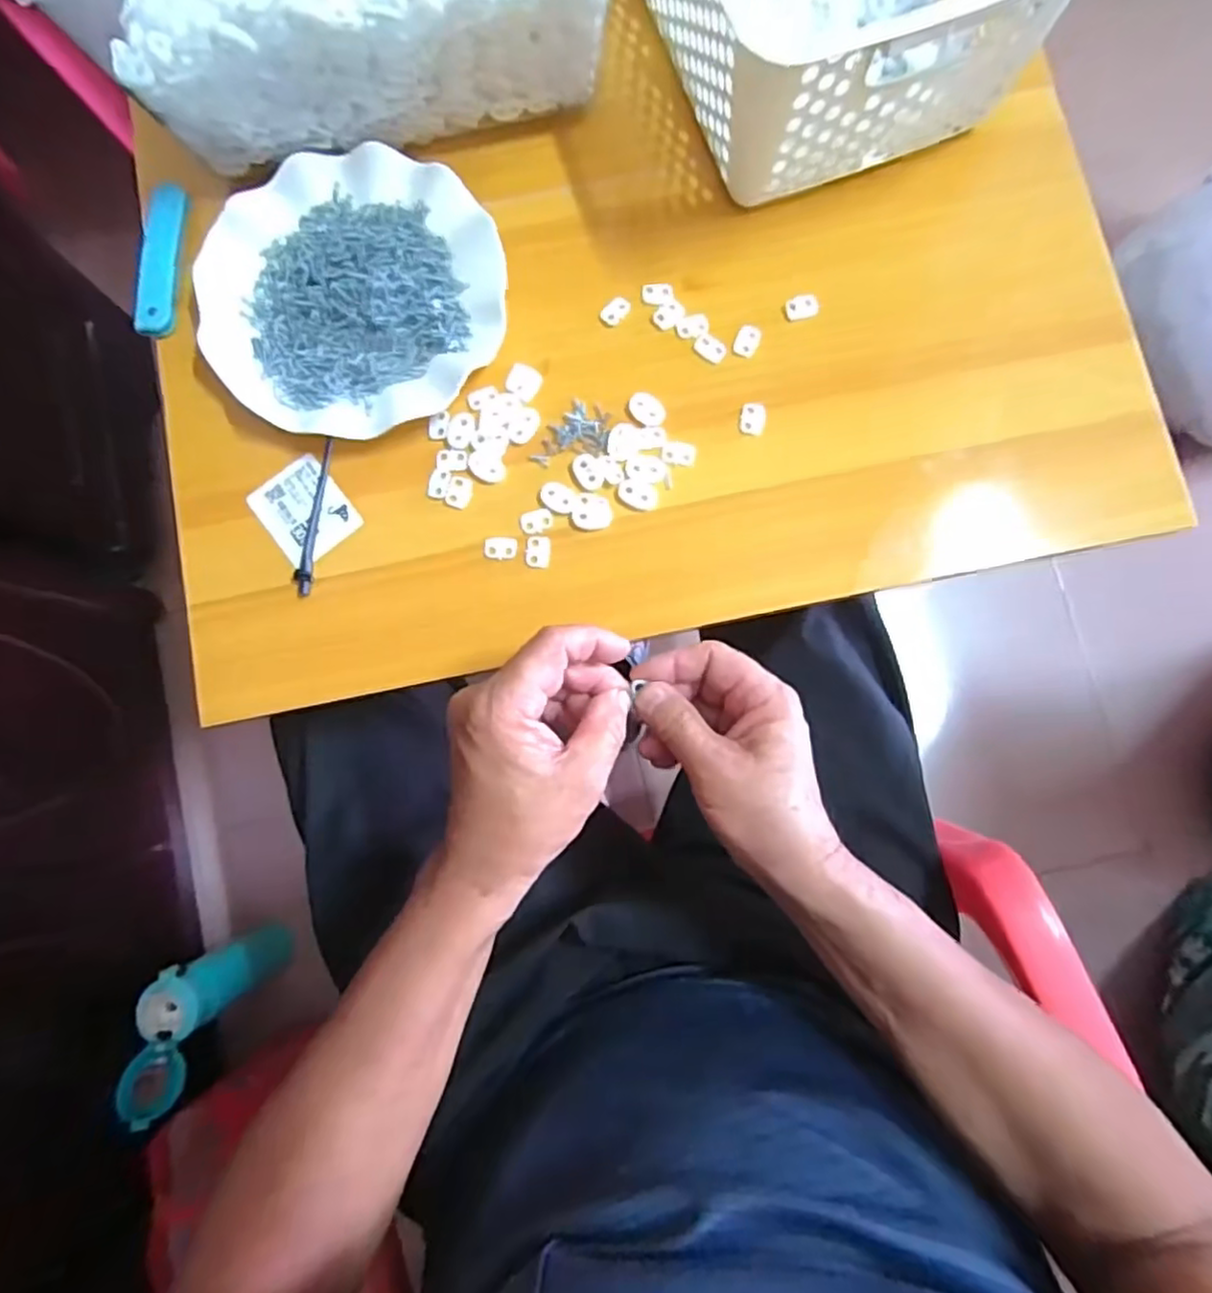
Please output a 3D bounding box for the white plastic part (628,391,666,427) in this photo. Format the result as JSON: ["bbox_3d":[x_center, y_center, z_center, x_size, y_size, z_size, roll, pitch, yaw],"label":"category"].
[{"bbox_3d":[0.025,-0.146,0.412,0.024,0.004,0.017,39,85,6],"label":"white plastic part"}]

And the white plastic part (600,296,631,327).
[{"bbox_3d":[0.006,-0.211,0.422,0.014,0.004,0.020,40,85,6],"label":"white plastic part"}]

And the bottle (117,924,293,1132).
[{"bbox_3d":[-0.414,0.381,0.714,0.102,0.197,0.104,-38,83,-4],"label":"bottle"}]

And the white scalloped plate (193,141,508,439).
[{"bbox_3d":[-0.154,-0.218,0.417,0.179,0.024,0.178,0,82,1],"label":"white scalloped plate"}]

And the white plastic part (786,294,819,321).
[{"bbox_3d":[0.123,-0.212,0.419,0.020,0.004,0.016,-8,82,0],"label":"white plastic part"}]

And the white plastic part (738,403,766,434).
[{"bbox_3d":[0.090,-0.139,0.410,0.016,0.004,0.020,5,82,2],"label":"white plastic part"}]

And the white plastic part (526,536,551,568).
[{"bbox_3d":[-0.041,-0.057,0.404,0.014,0.004,0.019,5,82,2],"label":"white plastic part"}]

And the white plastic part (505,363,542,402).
[{"bbox_3d":[-0.051,-0.165,0.418,0.022,0.004,0.022,25,83,4],"label":"white plastic part"}]

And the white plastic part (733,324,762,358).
[{"bbox_3d":[0.088,-0.190,0.417,0.015,0.004,0.020,20,83,4],"label":"white plastic part"}]

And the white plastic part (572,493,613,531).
[{"bbox_3d":[-0.008,-0.081,0.404,0.023,0.004,0.022,0,82,1],"label":"white plastic part"}]

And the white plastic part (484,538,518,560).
[{"bbox_3d":[-0.064,-0.059,0.404,0.020,0.004,0.013,-1,82,1],"label":"white plastic part"}]

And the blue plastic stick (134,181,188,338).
[{"bbox_3d":[-0.284,-0.248,0.430,0.022,0.012,0.103,4,82,2],"label":"blue plastic stick"}]

